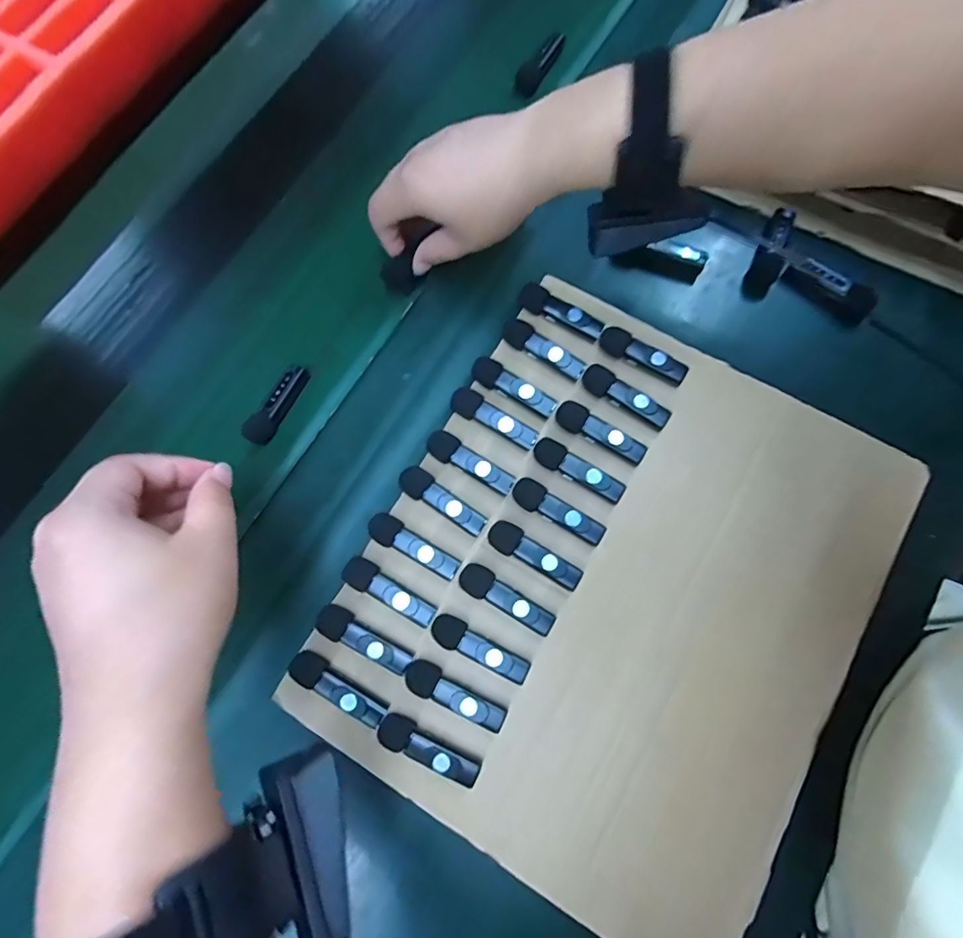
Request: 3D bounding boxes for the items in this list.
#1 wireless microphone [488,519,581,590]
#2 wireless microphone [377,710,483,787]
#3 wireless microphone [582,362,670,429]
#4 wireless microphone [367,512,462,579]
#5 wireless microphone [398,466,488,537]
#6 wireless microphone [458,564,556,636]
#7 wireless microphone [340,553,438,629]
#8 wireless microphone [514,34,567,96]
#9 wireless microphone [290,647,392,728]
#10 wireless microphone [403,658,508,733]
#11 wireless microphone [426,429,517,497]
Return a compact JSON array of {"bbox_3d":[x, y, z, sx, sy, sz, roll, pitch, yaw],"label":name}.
[{"bbox_3d":[0.034,0.056,0.325,0.064,0.014,0.019,31,79,12],"label":"wireless microphone"},{"bbox_3d":[-0.031,0.166,0.298,0.062,0.014,0.017,26,78,12],"label":"wireless microphone"},{"bbox_3d":[0.099,-0.050,0.347,0.065,0.014,0.016,34,80,13],"label":"wireless microphone"},{"bbox_3d":[-0.044,0.050,0.325,0.064,0.011,0.018,29,79,12],"label":"wireless microphone"},{"bbox_3d":[-0.026,0.022,0.333,0.064,0.014,0.018,34,80,13],"label":"wireless microphone"},{"bbox_3d":[0.016,0.082,0.318,0.064,0.014,0.019,29,78,12],"label":"wireless microphone"},{"bbox_3d":[-0.059,0.077,0.317,0.064,0.010,0.018,29,78,12],"label":"wireless microphone"},{"bbox_3d":[0.053,-0.356,0.441,0.013,0.025,0.055,43,96,10],"label":"wireless microphone"},{"bbox_3d":[-0.087,0.133,0.305,0.064,0.010,0.016,29,78,12],"label":"wireless microphone"},{"bbox_3d":[-0.017,0.137,0.302,0.065,0.010,0.019,28,78,12],"label":"wireless microphone"},{"bbox_3d":[-0.008,-0.004,0.340,0.064,0.013,0.018,31,79,13],"label":"wireless microphone"}]

